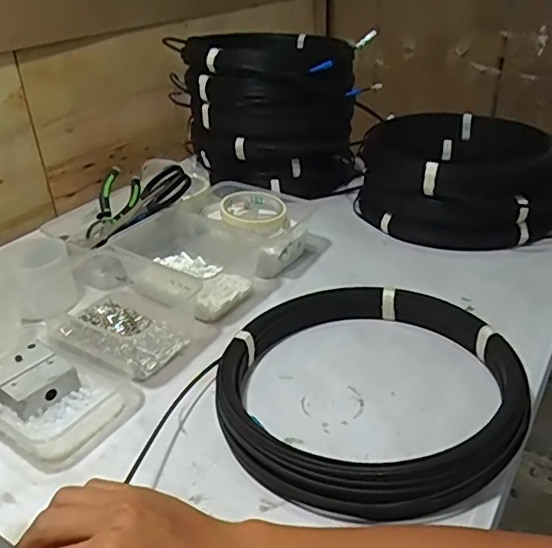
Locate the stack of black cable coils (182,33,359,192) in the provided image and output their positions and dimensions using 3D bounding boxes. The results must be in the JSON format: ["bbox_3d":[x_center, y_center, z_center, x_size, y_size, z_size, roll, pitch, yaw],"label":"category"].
[{"bbox_3d":[-0.004,-0.278,0.972,0.272,0.220,0.277,-2,30,2],"label":"stack of black cable coils"}]

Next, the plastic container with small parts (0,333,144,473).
[{"bbox_3d":[-0.229,0.115,0.561,0.164,0.038,0.121,15,35,28],"label":"plastic container with small parts"}]

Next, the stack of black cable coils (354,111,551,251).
[{"bbox_3d":[0.274,-0.147,0.860,0.276,0.125,0.271,5,31,15],"label":"stack of black cable coils"}]

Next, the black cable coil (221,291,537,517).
[{"bbox_3d":[0.082,0.102,0.532,0.278,0.045,0.262,-3,30,1],"label":"black cable coil"}]

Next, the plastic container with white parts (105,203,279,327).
[{"bbox_3d":[-0.121,-0.016,0.732,0.213,0.073,0.135,17,36,31],"label":"plastic container with white parts"}]

